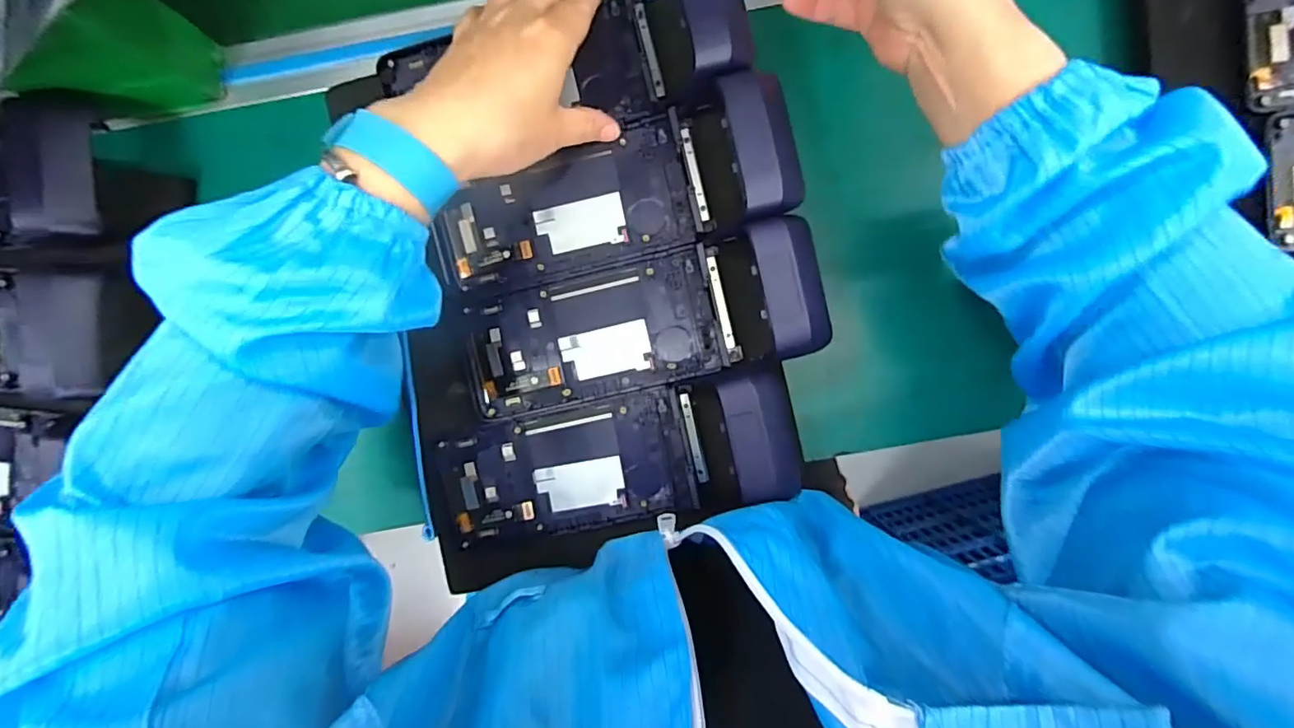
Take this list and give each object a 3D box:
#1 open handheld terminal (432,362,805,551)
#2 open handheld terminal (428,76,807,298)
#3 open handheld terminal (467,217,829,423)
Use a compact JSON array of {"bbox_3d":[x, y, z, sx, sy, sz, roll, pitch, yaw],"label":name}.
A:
[{"bbox_3d":[-0.026,0.067,0.340,0.223,0.054,0.089,-12,92,3],"label":"open handheld terminal"},{"bbox_3d":[-0.022,-0.100,0.328,0.222,0.045,0.084,-12,92,3],"label":"open handheld terminal"},{"bbox_3d":[-0.009,-0.023,0.333,0.221,0.049,0.080,-12,92,3],"label":"open handheld terminal"}]

